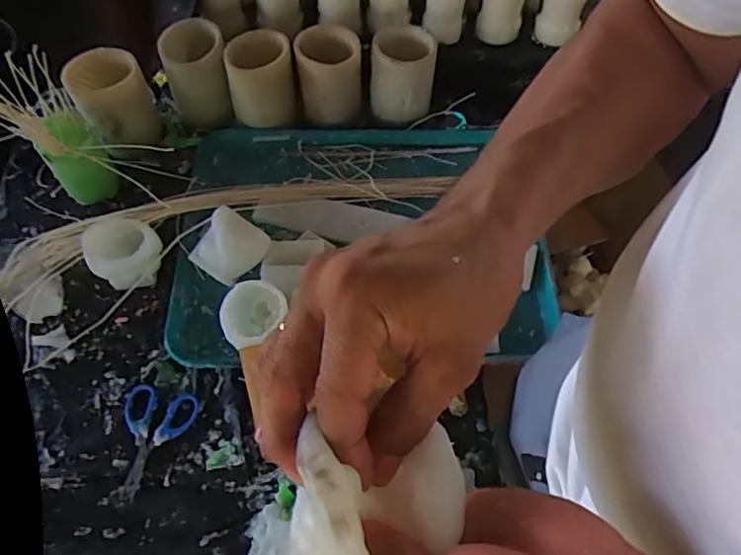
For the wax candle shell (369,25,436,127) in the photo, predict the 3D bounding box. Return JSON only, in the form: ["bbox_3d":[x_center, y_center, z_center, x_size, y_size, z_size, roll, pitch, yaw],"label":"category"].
[{"bbox_3d":[0.044,-0.287,0.783,0.085,0.107,0.086,2,60,0],"label":"wax candle shell"}]

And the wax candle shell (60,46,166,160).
[{"bbox_3d":[-0.339,-0.231,0.736,0.093,0.111,0.098,-26,64,-15],"label":"wax candle shell"}]

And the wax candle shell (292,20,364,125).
[{"bbox_3d":[-0.058,-0.280,0.774,0.086,0.108,0.084,-8,60,-6],"label":"wax candle shell"}]

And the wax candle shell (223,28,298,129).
[{"bbox_3d":[-0.151,-0.270,0.770,0.088,0.120,0.078,-7,60,-6],"label":"wax candle shell"}]

